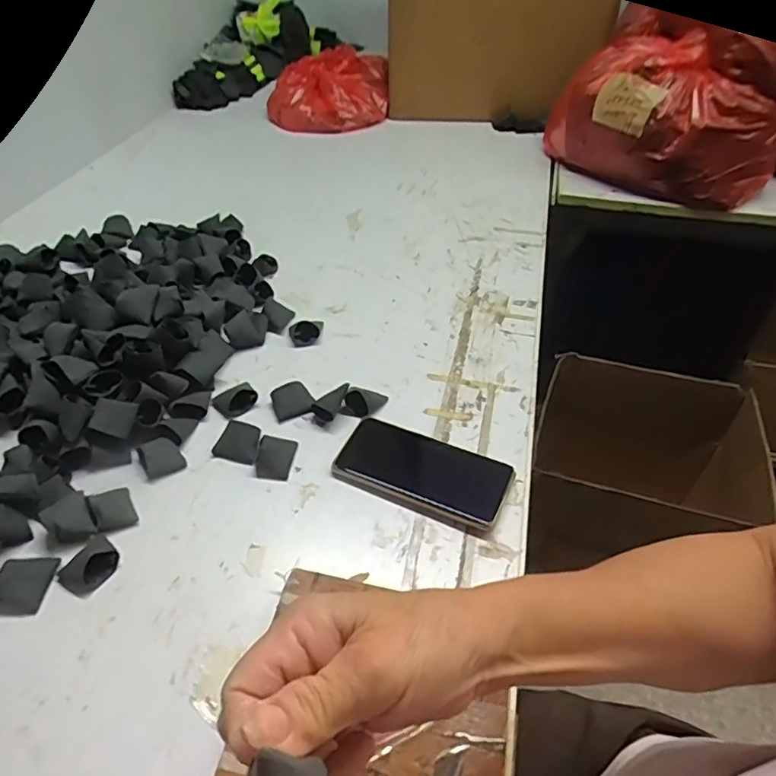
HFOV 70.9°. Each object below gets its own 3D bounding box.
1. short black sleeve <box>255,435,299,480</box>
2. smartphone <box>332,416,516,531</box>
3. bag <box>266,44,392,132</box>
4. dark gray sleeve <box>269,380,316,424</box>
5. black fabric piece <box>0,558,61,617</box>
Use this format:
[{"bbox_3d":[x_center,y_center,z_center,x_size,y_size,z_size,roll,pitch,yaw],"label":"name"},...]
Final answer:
[{"bbox_3d":[-0.109,0.067,0.530,0.032,0.020,0.045,6,46,6],"label":"short black sleeve"},{"bbox_3d":[0.034,0.075,0.515,0.155,0.019,0.077,20,48,18],"label":"smartphone"},{"bbox_3d":[-0.129,-0.666,1.194,0.256,0.075,0.308,-2,45,-3],"label":"bag"},{"bbox_3d":[-0.101,0.013,0.582,0.043,0.013,0.041,-16,48,-16],"label":"dark gray sleeve"},{"bbox_3d":[-0.291,0.155,0.436,0.031,0.023,0.046,3,45,2],"label":"black fabric piece"}]

